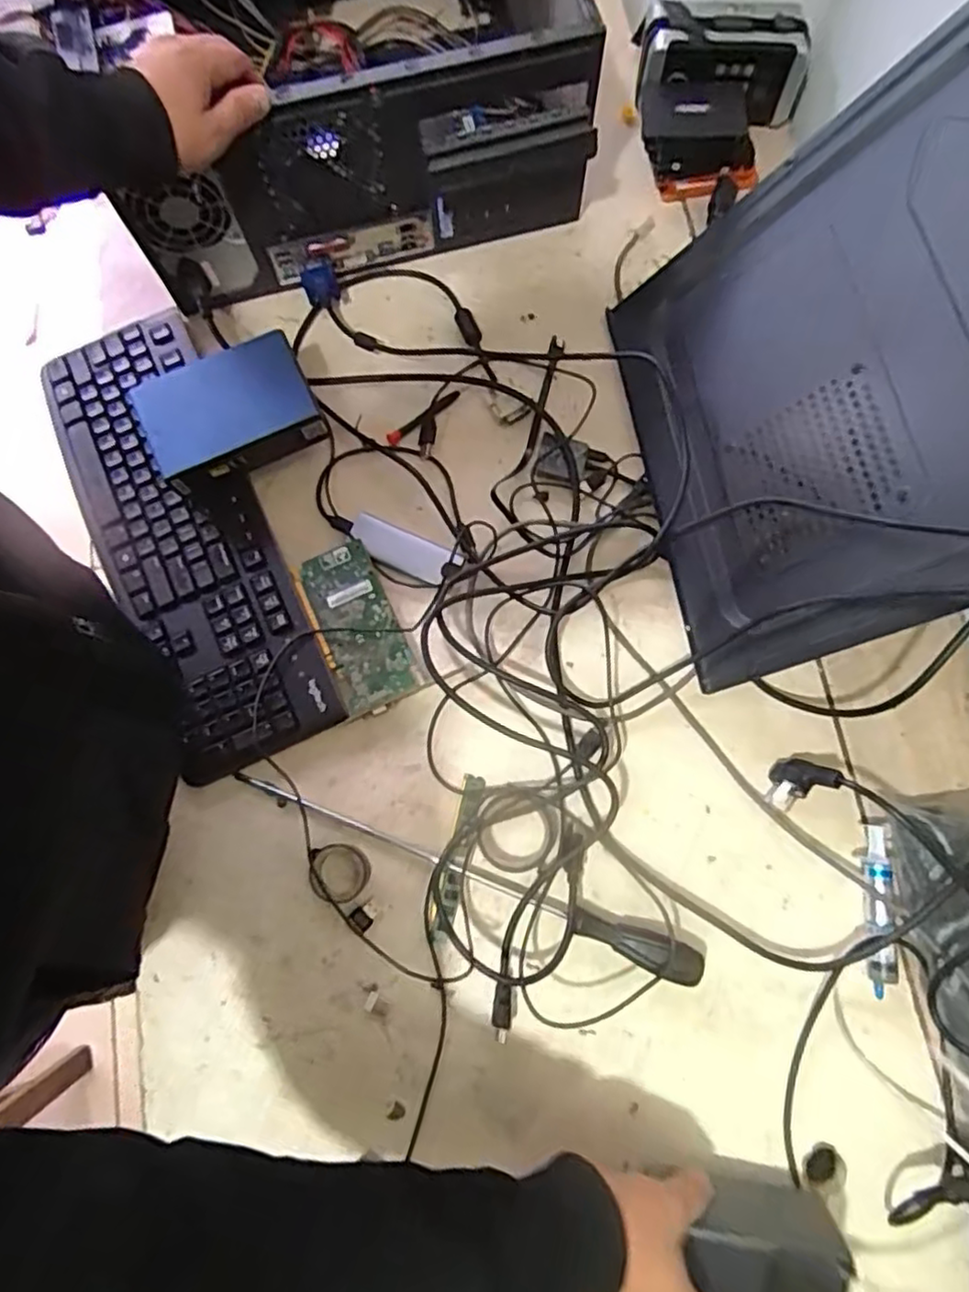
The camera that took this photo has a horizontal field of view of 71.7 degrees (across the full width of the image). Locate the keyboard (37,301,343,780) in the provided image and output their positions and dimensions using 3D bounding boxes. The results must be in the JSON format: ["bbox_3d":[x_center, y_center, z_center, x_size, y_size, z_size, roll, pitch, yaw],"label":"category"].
[{"bbox_3d":[-0.260,-0.092,0.593,0.158,0.038,0.404,-23,78,-4],"label":"keyboard"}]

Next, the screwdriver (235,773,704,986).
[{"bbox_3d":[-0.019,0.180,0.538,0.396,0.025,0.025,21,79,5],"label":"screwdriver"}]

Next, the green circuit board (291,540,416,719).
[{"bbox_3d":[-0.111,-0.015,0.581,0.064,0.015,0.143,-24,78,-4],"label":"green circuit board"}]

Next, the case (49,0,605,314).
[{"bbox_3d":[-0.132,-0.537,0.583,0.382,0.189,0.348,-13,78,-2],"label":"case"}]

